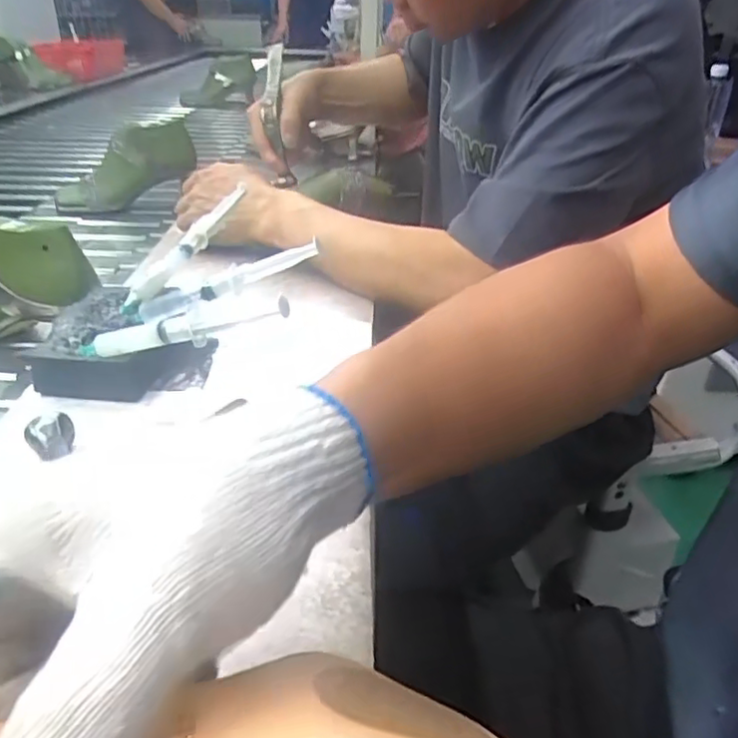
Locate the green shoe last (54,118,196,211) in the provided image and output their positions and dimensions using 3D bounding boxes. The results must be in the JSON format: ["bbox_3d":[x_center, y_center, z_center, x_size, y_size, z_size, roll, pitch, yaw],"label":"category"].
[{"bbox_3d":[-0.394,-0.322,1.041,0.231,0.100,0.099,-30,31,-1],"label":"green shoe last"}]

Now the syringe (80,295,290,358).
[{"bbox_3d":[-0.133,-0.025,0.437,0.154,0.021,0.018,-9,23,18],"label":"syringe"}]

